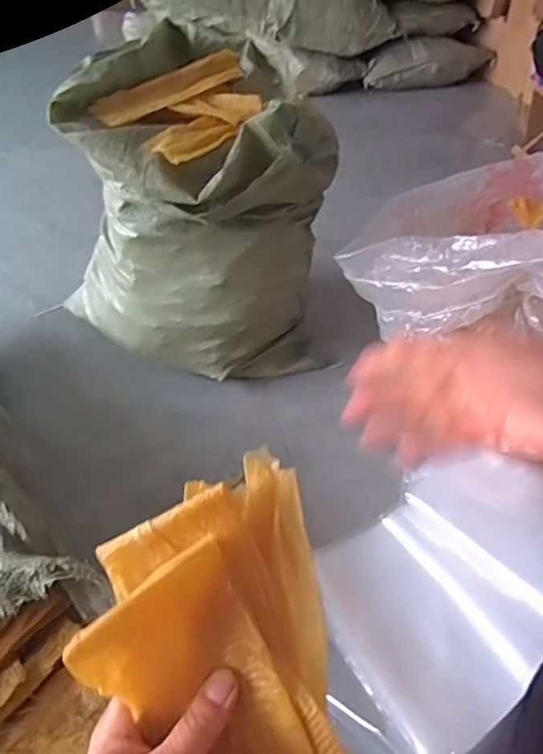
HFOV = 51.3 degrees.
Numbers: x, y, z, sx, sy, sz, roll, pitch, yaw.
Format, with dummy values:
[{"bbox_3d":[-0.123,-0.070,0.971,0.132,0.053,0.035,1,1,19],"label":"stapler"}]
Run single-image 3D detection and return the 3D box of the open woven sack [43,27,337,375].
[{"bbox_3d":[-0.144,-0.269,1.051,0.419,0.539,0.358,-22,47,-22],"label":"open woven sack"}]

